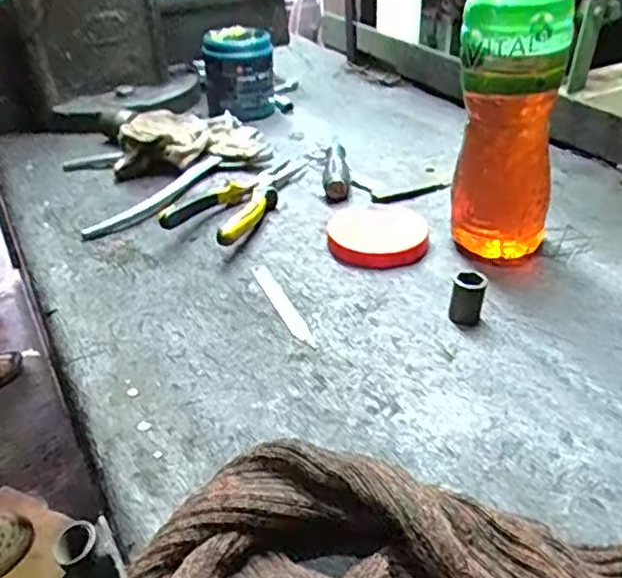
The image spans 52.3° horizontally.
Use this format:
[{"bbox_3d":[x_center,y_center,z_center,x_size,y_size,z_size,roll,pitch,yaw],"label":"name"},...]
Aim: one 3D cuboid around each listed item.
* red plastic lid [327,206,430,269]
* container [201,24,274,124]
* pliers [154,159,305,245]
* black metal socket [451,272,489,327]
[{"bbox_3d":[0.061,-0.052,0.569,0.087,0.016,0.102,1,34,8],"label":"red plastic lid"},{"bbox_3d":[-0.094,-0.281,0.842,0.098,0.108,0.096,-6,36,-5],"label":"container"},{"bbox_3d":[-0.071,-0.096,0.643,0.086,0.029,0.192,11,37,23],"label":"pliers"},{"bbox_3d":[0.116,0.007,0.464,0.024,0.035,0.019,7,36,17],"label":"black metal socket"}]

